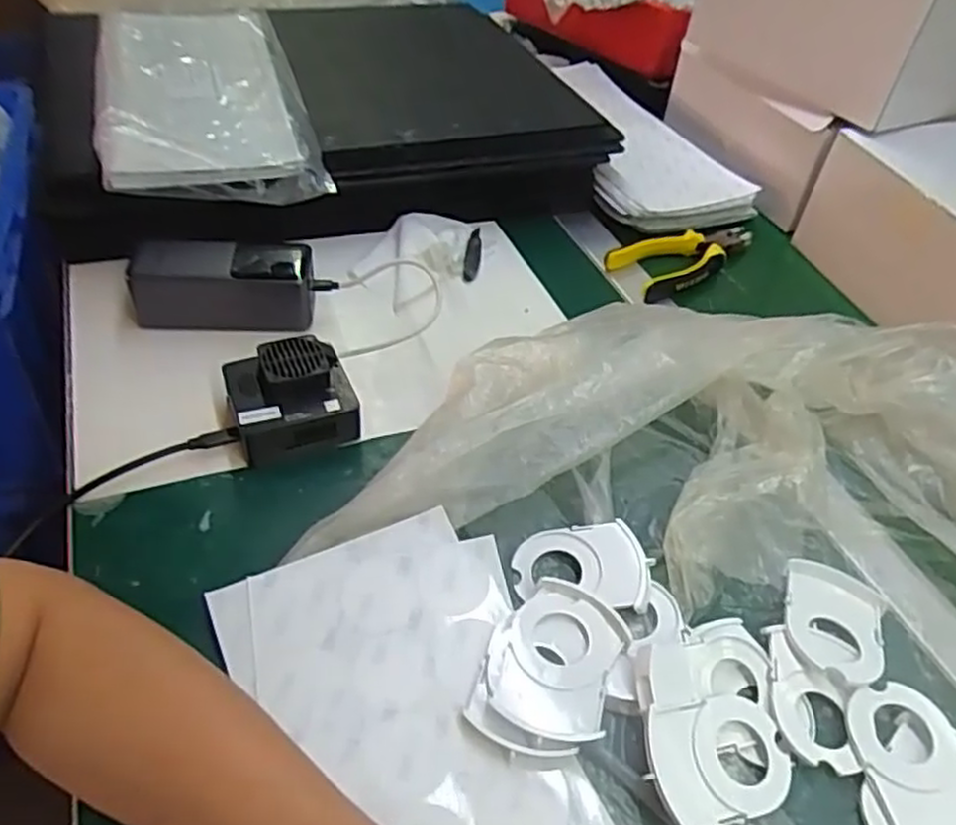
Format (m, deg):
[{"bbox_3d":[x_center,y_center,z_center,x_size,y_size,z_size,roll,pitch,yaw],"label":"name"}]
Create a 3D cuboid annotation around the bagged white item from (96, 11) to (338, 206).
[{"bbox_3d":[-0.242,-0.295,0.649,0.162,0.033,0.338,-10,47,-17],"label":"bagged white item"}]

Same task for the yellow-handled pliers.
[{"bbox_3d":[0.202,-0.147,0.688,0.158,0.014,0.066,-18,50,-24],"label":"yellow-handled pliers"}]

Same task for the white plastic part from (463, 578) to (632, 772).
[{"bbox_3d":[0.037,0.134,0.388,0.066,0.014,0.097,21,46,13],"label":"white plastic part"}]

